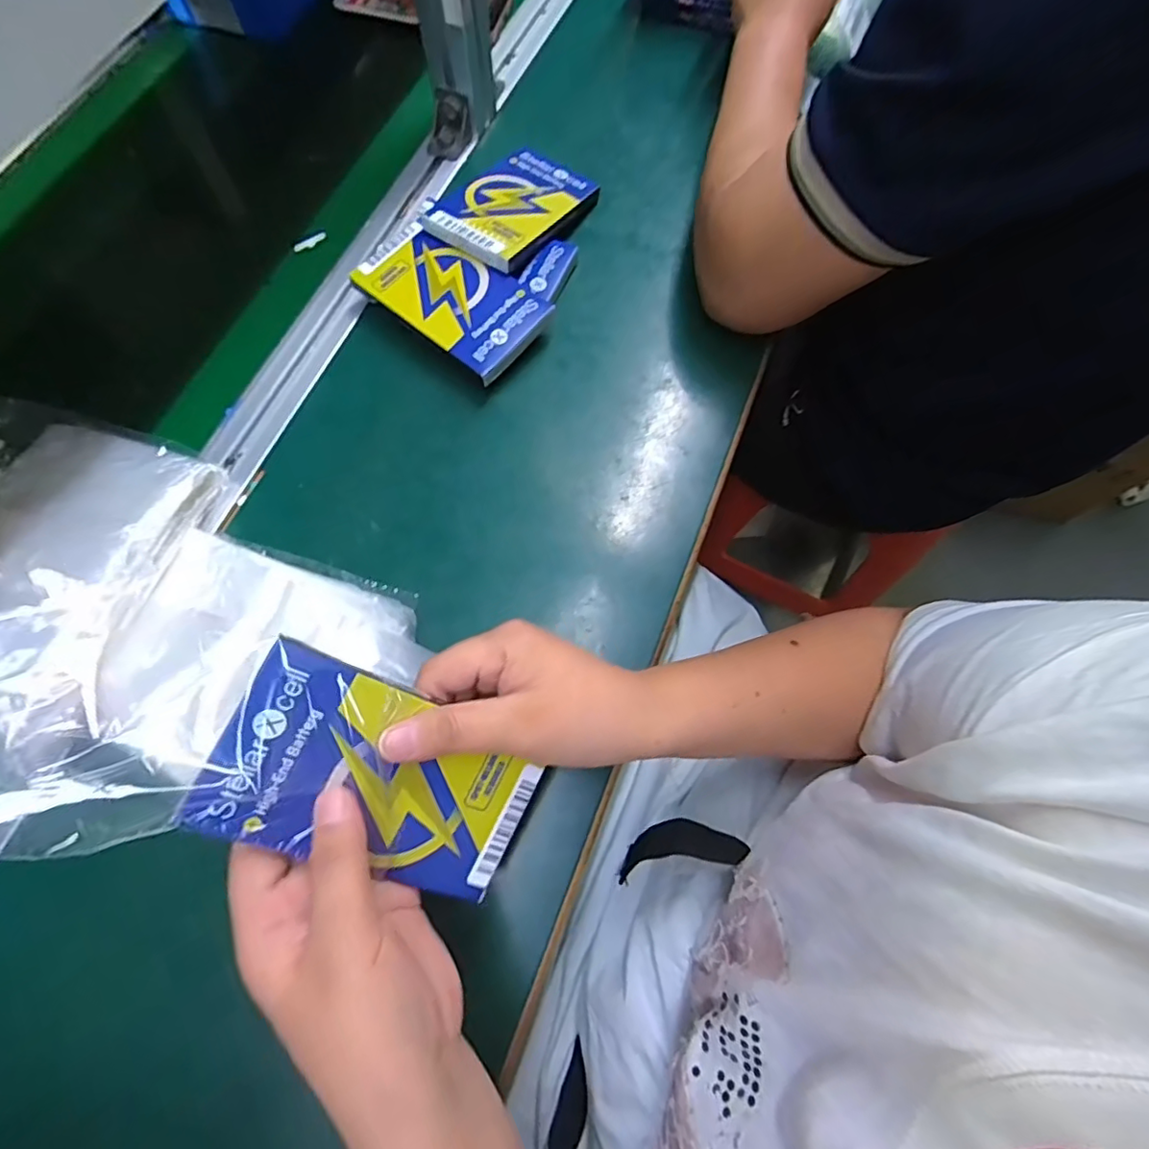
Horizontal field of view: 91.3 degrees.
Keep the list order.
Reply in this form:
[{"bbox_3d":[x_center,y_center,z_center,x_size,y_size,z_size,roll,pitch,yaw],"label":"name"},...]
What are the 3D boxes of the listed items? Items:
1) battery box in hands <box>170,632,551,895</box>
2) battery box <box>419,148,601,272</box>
[{"bbox_3d":[-0.079,0.089,0.241,0.131,0.007,0.076,30,81,-24],"label":"battery box in hands"},{"bbox_3d":[-0.047,-0.288,0.440,0.079,0.014,0.130,33,64,7],"label":"battery box"}]

